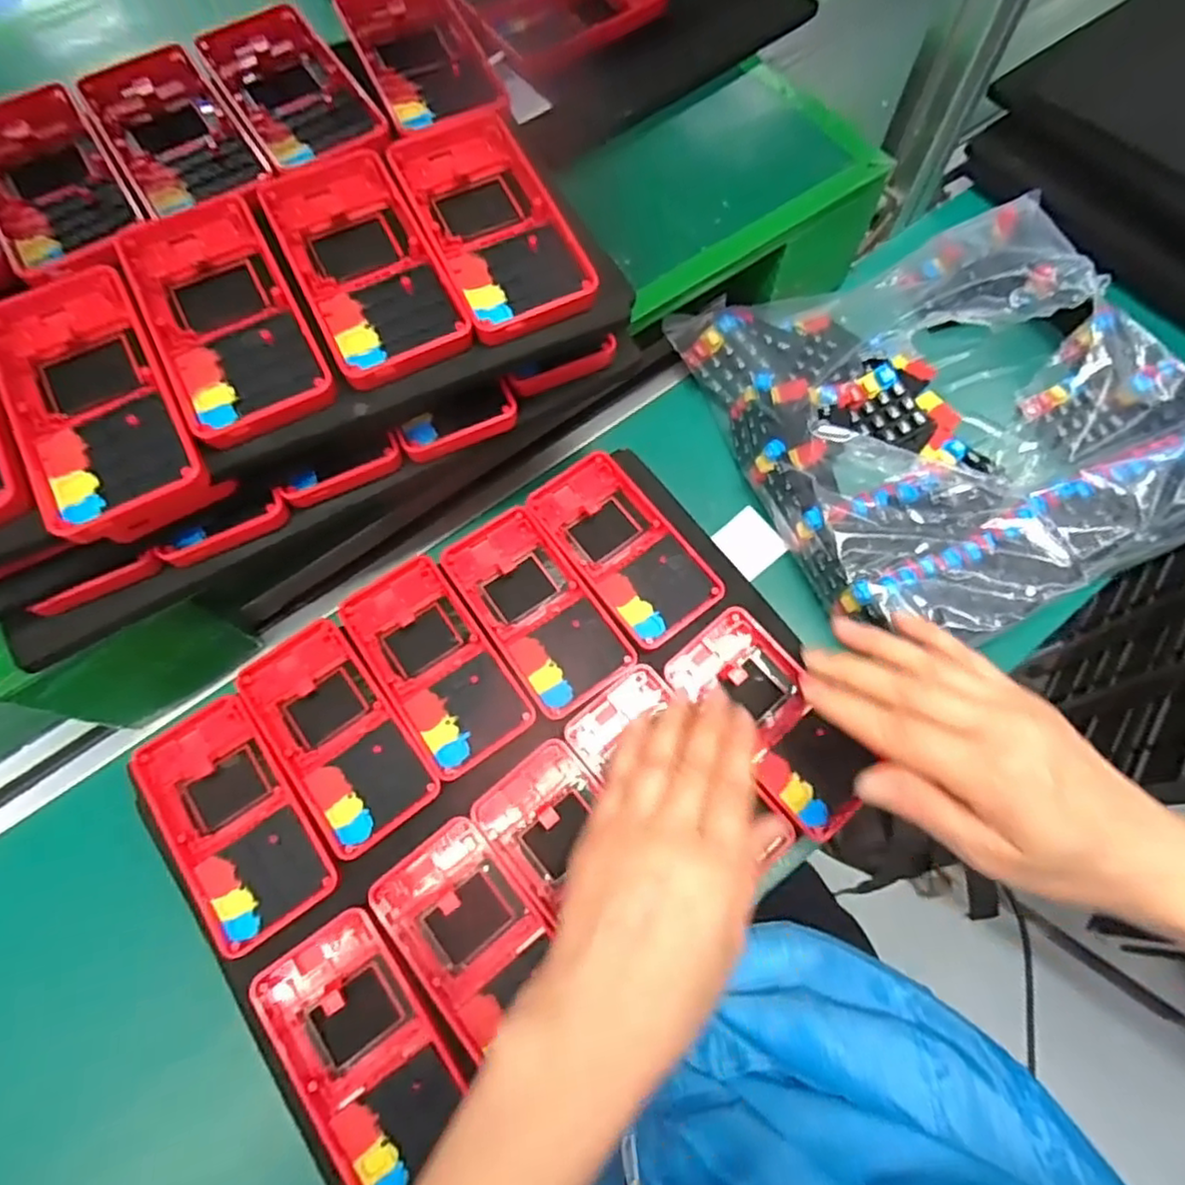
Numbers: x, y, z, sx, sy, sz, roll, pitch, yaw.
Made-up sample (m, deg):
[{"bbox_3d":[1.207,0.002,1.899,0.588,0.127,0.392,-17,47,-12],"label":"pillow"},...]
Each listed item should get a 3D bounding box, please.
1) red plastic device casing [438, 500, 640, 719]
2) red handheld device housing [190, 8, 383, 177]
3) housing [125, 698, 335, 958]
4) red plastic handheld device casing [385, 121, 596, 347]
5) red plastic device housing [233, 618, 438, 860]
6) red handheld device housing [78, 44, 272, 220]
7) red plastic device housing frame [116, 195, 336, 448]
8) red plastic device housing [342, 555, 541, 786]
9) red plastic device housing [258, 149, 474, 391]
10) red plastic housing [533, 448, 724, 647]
[{"bbox_3d":[-0.033,0.010,0.395,0.060,0.020,0.122,-34,72,-12],"label":"red plastic device casing"},{"bbox_3d":[-0.163,-0.270,0.364,0.061,0.017,0.131,-31,71,-11],"label":"red handheld device housing"},{"bbox_3d":[-0.187,0.114,0.348,0.064,0.012,0.126,-35,72,-12],"label":"housing"},{"bbox_3d":[-0.050,-0.181,0.327,0.062,0.013,0.129,-24,70,-8],"label":"red plastic handheld device casing"},{"bbox_3d":[-0.138,0.074,0.364,0.060,0.012,0.122,-35,72,-12],"label":"red plastic device housing"},{"bbox_3d":[-0.215,-0.234,0.349,0.061,0.016,0.127,-32,71,-11],"label":"red handheld device housing"},{"bbox_3d":[-0.168,-0.128,0.308,0.061,0.015,0.132,-26,70,-9],"label":"red plastic device housing frame"},{"bbox_3d":[-0.089,0.038,0.380,0.060,0.015,0.124,-33,72,-12],"label":"red plastic device housing"},{"bbox_3d":[-0.109,-0.157,0.317,0.061,0.016,0.129,-26,70,-9],"label":"red plastic device housing"},{"bbox_3d":[0.018,-0.027,0.406,0.061,0.016,0.121,-35,72,-12],"label":"red plastic housing"}]

